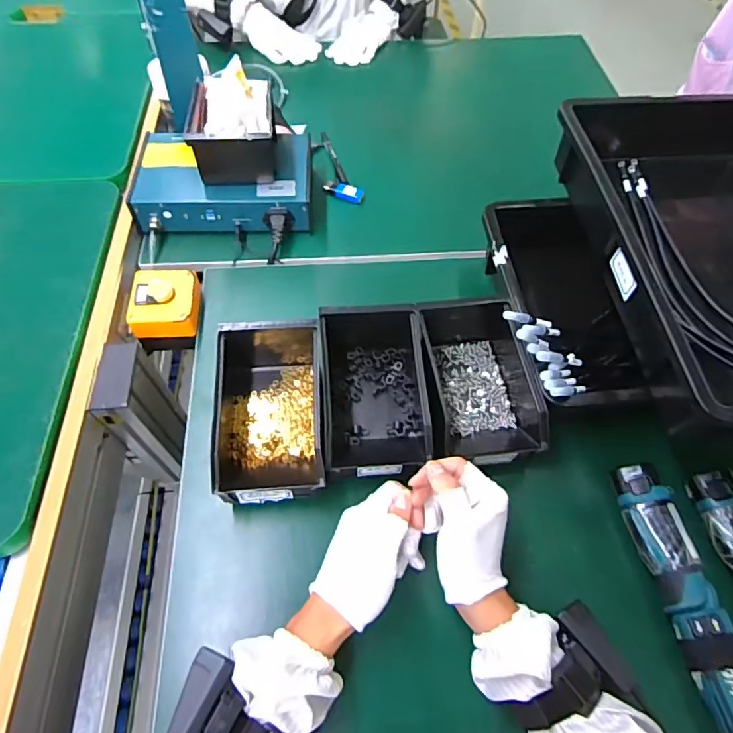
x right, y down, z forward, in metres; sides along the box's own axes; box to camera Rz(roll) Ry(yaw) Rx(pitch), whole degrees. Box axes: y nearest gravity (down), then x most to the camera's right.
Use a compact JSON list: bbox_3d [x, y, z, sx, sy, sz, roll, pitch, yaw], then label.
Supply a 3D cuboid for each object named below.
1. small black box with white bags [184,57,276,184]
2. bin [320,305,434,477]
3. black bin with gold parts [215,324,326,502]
[{"bbox_3d":[-0.176,-0.327,0.665,0.107,0.079,0.152,-4,59,-4],"label":"small black box with white bags"},{"bbox_3d":[0.007,0.018,0.528,0.100,0.072,0.194,-3,59,-3],"label":"bin"},{"bbox_3d":[-0.099,0.039,0.514,0.110,0.071,0.194,-3,59,-3],"label":"black bin with gold parts"}]

